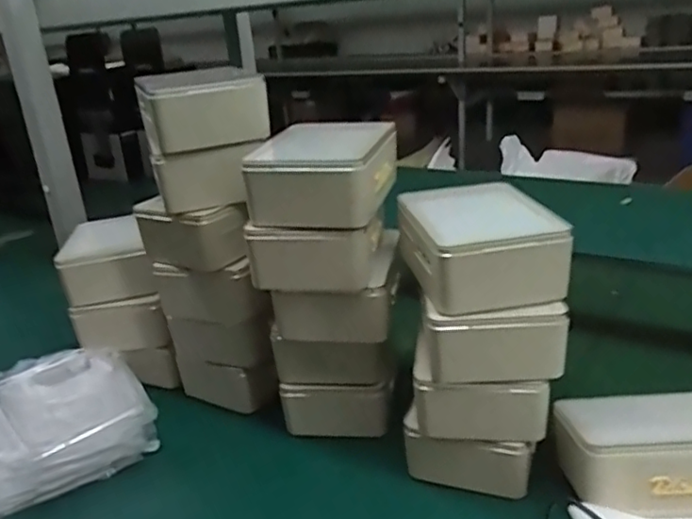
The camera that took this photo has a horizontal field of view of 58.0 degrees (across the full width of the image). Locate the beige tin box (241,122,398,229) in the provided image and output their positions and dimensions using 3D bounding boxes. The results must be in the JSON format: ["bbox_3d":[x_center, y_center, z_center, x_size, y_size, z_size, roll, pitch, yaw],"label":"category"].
[{"bbox_3d":[-0.017,-0.077,0.546,0.104,0.061,0.136,2,23,20],"label":"beige tin box"}]

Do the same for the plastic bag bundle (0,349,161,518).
[{"bbox_3d":[-0.294,0.162,0.635,0.164,0.066,0.164,-18,24,-28],"label":"plastic bag bundle"}]

